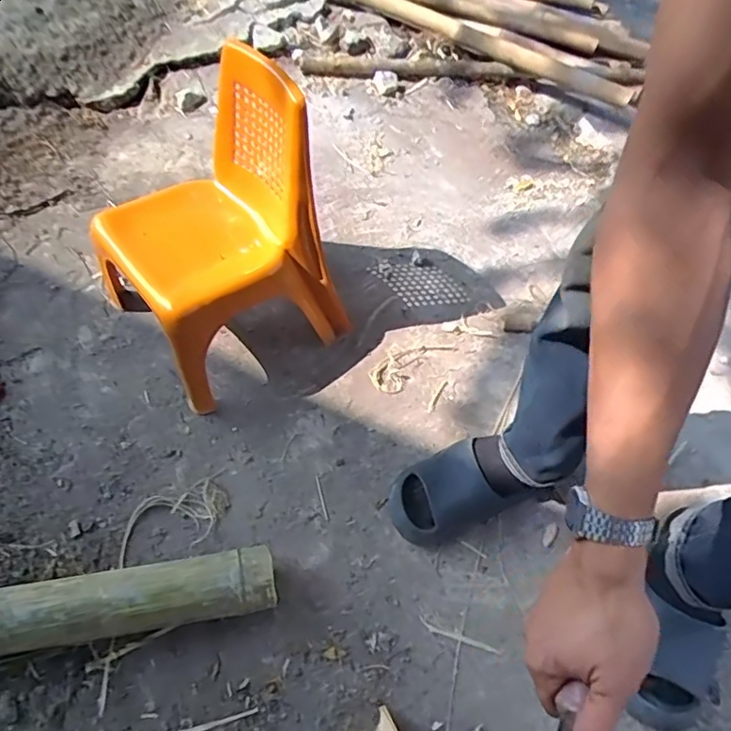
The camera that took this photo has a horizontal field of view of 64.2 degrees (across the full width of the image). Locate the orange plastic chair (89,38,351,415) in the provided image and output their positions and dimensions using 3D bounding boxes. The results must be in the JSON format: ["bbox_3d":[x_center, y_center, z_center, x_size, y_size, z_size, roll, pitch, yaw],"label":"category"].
[{"bbox_3d":[-0.231,-0.213,0.870,0.286,0.374,0.306,-26,62,-23],"label":"orange plastic chair"}]

